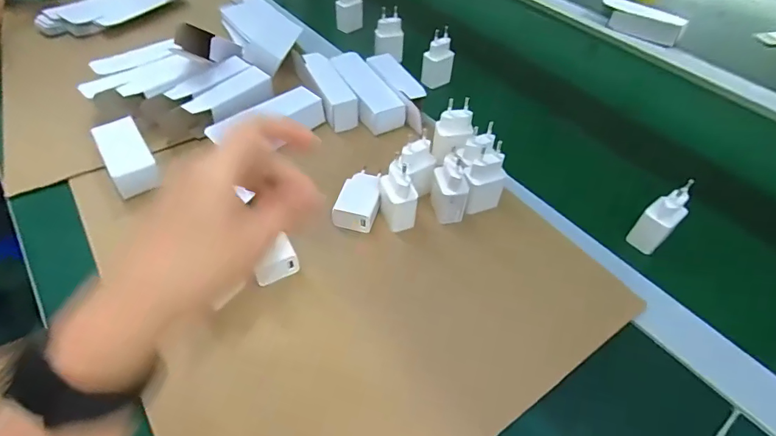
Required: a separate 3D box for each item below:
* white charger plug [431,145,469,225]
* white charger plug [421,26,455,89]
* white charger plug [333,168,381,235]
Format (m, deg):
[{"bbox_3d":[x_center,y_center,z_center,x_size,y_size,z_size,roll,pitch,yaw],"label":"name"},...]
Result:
[{"bbox_3d":[0.062,-0.032,0.429,0.030,0.070,0.039,1,50,-4],"label":"white charger plug"},{"bbox_3d":[0.072,-0.224,0.612,0.039,0.073,0.026,-22,55,-21],"label":"white charger plug"},{"bbox_3d":[-0.028,-0.019,0.446,0.040,0.024,0.073,14,51,7],"label":"white charger plug"}]

